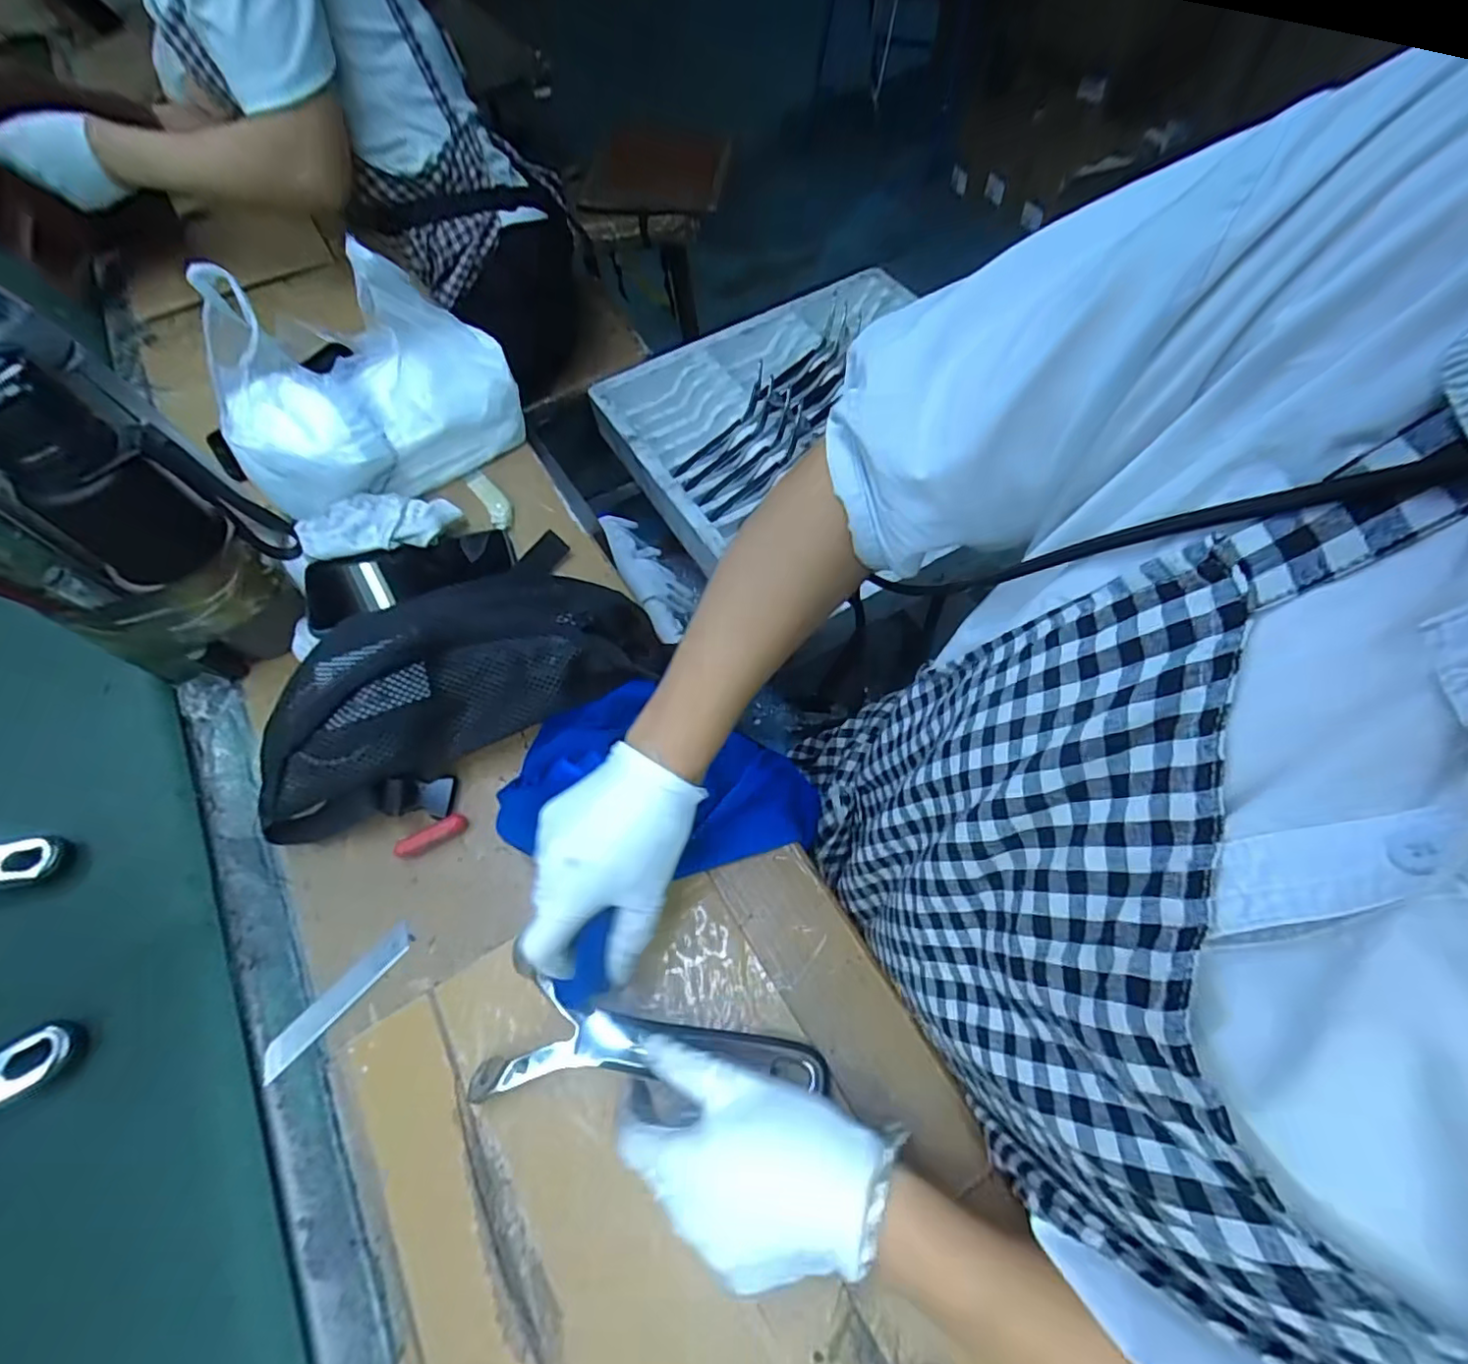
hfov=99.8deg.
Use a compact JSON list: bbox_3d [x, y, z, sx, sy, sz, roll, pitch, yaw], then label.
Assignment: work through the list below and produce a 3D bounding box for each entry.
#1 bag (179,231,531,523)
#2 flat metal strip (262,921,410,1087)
[{"bbox_3d":[-0.334,-0.271,0.557,0.243,0.154,0.152,-31,63,-12],"label":"bag"},{"bbox_3d":[-0.247,0.199,0.387,0.019,0.004,0.103,35,67,28],"label":"flat metal strip"}]

